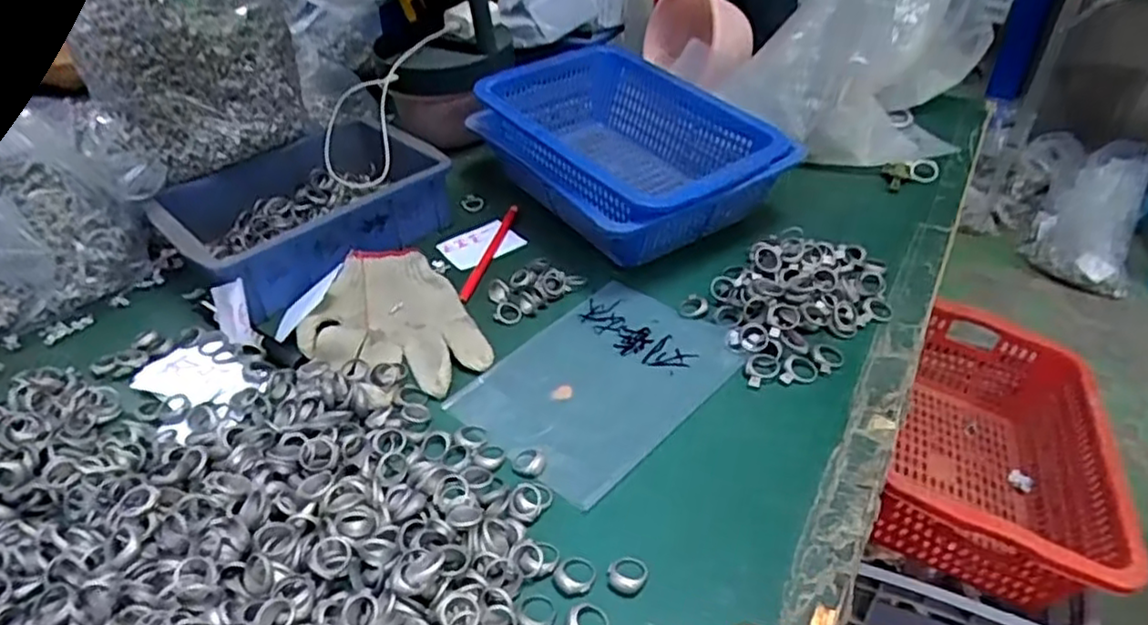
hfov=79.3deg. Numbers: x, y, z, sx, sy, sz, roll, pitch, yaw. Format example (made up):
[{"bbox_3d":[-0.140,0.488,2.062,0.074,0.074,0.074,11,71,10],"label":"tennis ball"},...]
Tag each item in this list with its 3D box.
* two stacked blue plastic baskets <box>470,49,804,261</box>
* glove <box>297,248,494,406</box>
[{"bbox_3d":[0.047,-0.172,0.694,0.192,0.105,0.313,-28,45,-27],"label":"two stacked blue plastic baskets"},{"bbox_3d":[-0.155,0.004,0.570,0.128,0.021,0.189,-22,43,-21],"label":"glove"}]

